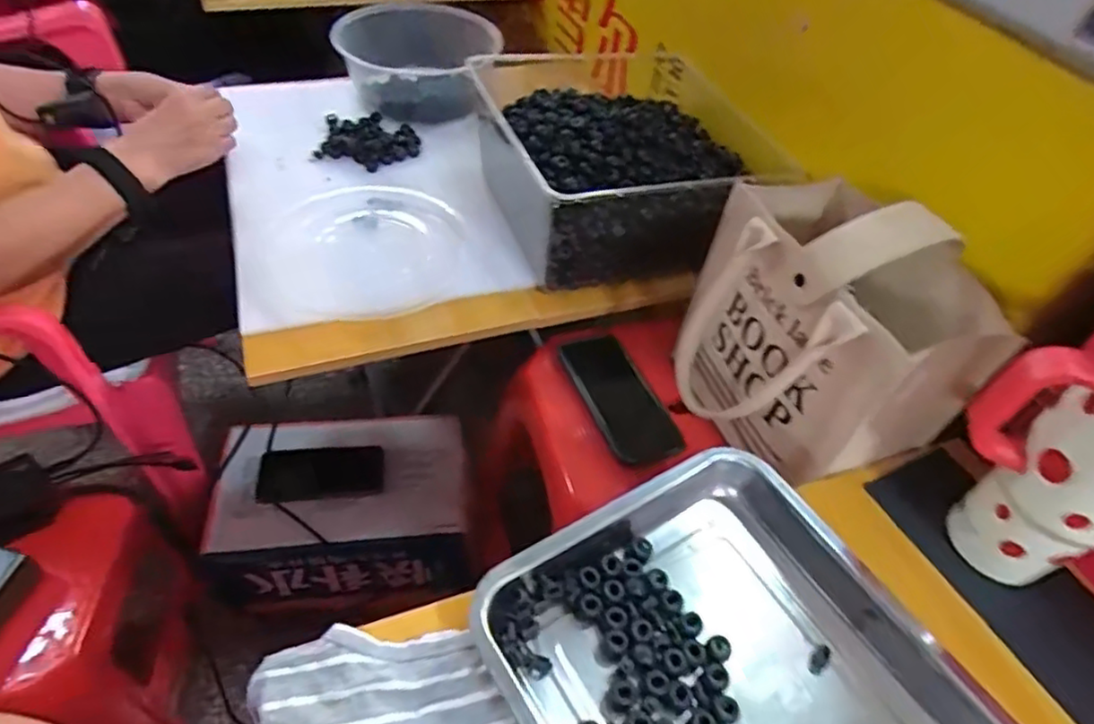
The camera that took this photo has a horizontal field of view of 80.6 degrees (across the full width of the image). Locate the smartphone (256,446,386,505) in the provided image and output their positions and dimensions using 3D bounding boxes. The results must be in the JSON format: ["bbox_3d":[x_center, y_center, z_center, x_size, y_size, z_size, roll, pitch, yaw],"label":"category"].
[{"bbox_3d":[-0.311,0.151,0.887,0.163,0.015,0.075,-1,49,-7],"label":"smartphone"}]

